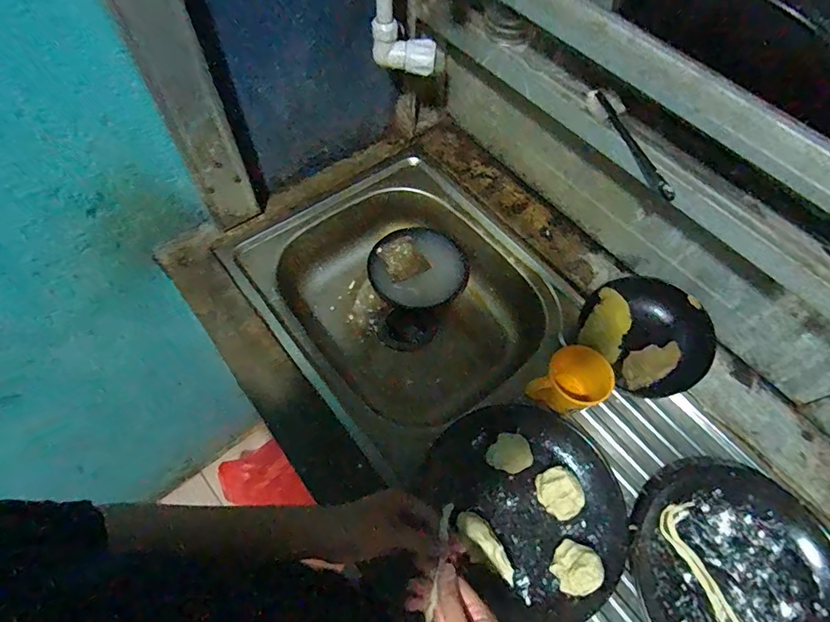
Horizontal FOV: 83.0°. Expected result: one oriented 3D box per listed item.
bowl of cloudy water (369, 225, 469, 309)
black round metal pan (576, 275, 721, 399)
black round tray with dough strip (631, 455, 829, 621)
[{"bbox_3d":[0.007,-0.085,0.875,0.174,0.070,0.140,-1,60,-2],"label":"bowl of cloudy water"},{"bbox_3d":[0.337,0.036,0.690,0.168,0.063,0.180,-34,67,-19],"label":"black round metal pan"},{"bbox_3d":[0.395,0.319,0.560,0.257,0.017,0.267,1,60,-1],"label":"black round tray with dough strip"}]

